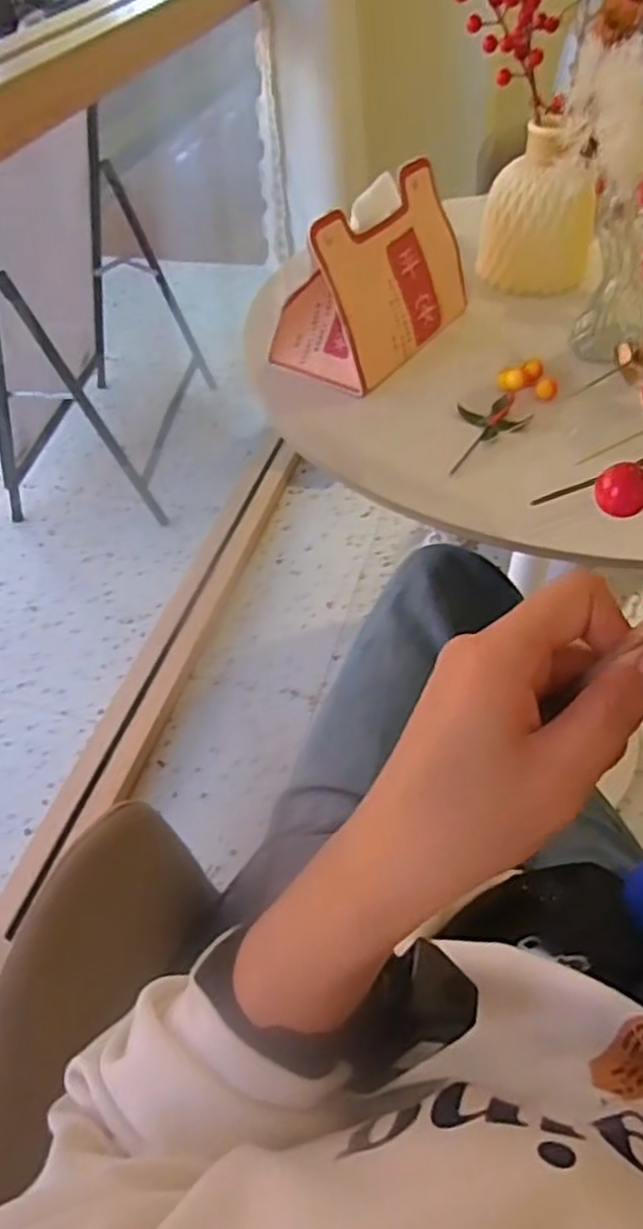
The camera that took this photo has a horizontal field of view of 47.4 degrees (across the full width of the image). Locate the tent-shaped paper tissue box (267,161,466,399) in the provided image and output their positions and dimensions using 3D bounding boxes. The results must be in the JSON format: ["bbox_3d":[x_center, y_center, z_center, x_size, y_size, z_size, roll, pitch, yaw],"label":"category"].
[{"bbox_3d":[0.058,-0.321,0.692,0.101,0.128,0.203,33,58,28],"label":"tent-shaped paper tissue box"}]

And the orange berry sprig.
[{"bbox_3d":[0.147,-0.172,0.623,0.059,0.024,0.138,30,69,26],"label":"orange berry sprig"}]

